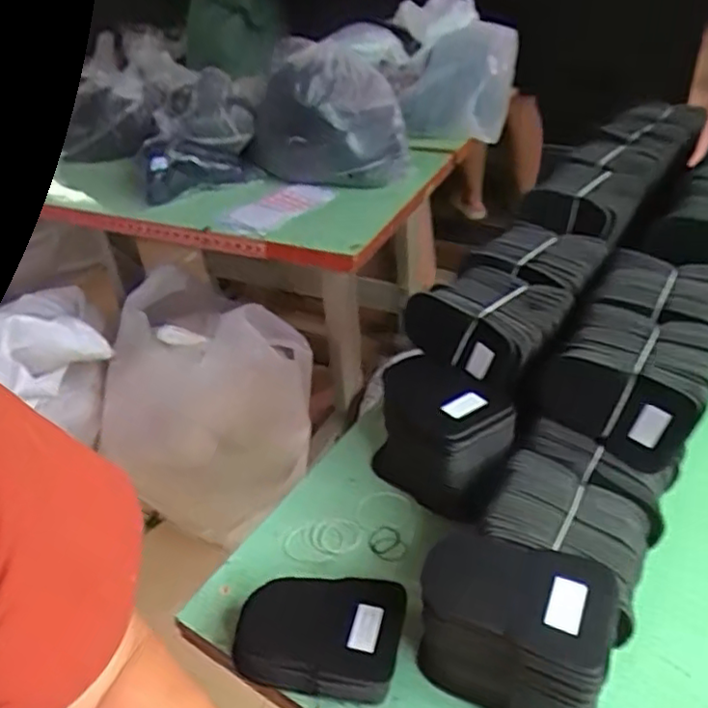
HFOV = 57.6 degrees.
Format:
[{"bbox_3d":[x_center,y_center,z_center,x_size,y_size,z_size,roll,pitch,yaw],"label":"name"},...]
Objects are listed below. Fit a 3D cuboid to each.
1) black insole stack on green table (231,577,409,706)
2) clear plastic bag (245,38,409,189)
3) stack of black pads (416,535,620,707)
[{"bbox_3d":[-0.029,0.242,0.559,0.137,0.045,0.091,6,38,14],"label":"black insole stack on green table"},{"bbox_3d":[-0.057,-0.506,1.380,0.335,0.263,0.244,1,37,8],"label":"clear plastic bag"},{"bbox_3d":[0.125,0.220,0.511,0.141,0.123,0.093,17,42,26],"label":"stack of black pads"}]

